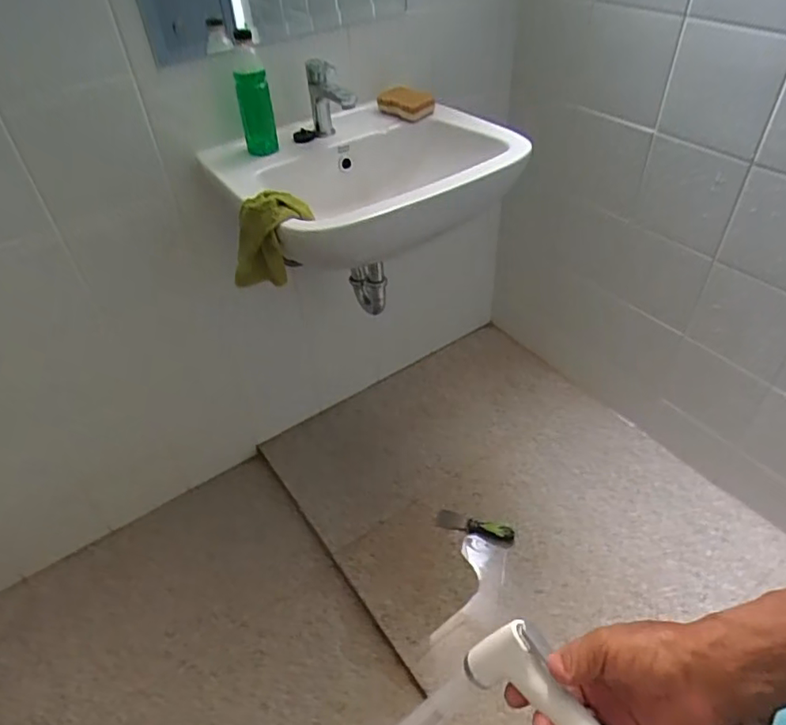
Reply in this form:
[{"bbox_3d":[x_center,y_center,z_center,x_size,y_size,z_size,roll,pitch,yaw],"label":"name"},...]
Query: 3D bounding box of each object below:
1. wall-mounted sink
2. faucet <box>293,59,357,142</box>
[{"bbox_3d":[-0.038,-0.309,1.006,0.479,0.148,0.368,-24,47,-20],"label":"wall-mounted sink"},{"bbox_3d":[-0.119,-0.450,0.992,0.056,0.149,0.078,-31,83,-25],"label":"faucet"}]

